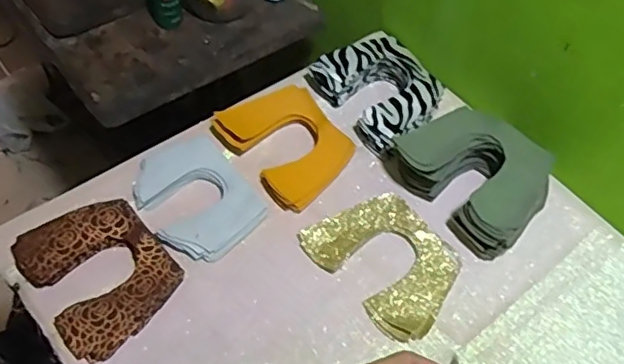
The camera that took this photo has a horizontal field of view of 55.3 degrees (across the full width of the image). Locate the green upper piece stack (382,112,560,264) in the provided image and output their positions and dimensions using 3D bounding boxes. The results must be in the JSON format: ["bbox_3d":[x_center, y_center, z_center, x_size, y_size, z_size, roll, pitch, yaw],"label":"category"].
[{"bbox_3d":[0.192,-0.013,0.722,0.131,0.072,0.178,-37,66,-26],"label":"green upper piece stack"}]

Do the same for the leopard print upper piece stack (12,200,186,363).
[{"bbox_3d":[-0.229,0.095,0.644,0.132,0.033,0.161,-36,66,-26],"label":"leopard print upper piece stack"}]

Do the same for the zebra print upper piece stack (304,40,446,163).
[{"bbox_3d":[0.090,-0.128,0.807,0.137,0.047,0.168,-35,65,-25],"label":"zebra print upper piece stack"}]

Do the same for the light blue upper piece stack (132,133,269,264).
[{"bbox_3d":[-0.137,0.016,0.707,0.121,0.029,0.160,-30,63,-23],"label":"light blue upper piece stack"}]

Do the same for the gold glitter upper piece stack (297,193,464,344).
[{"bbox_3d":[0.087,0.087,0.682,0.126,0.016,0.168,-36,65,-26],"label":"gold glitter upper piece stack"}]

